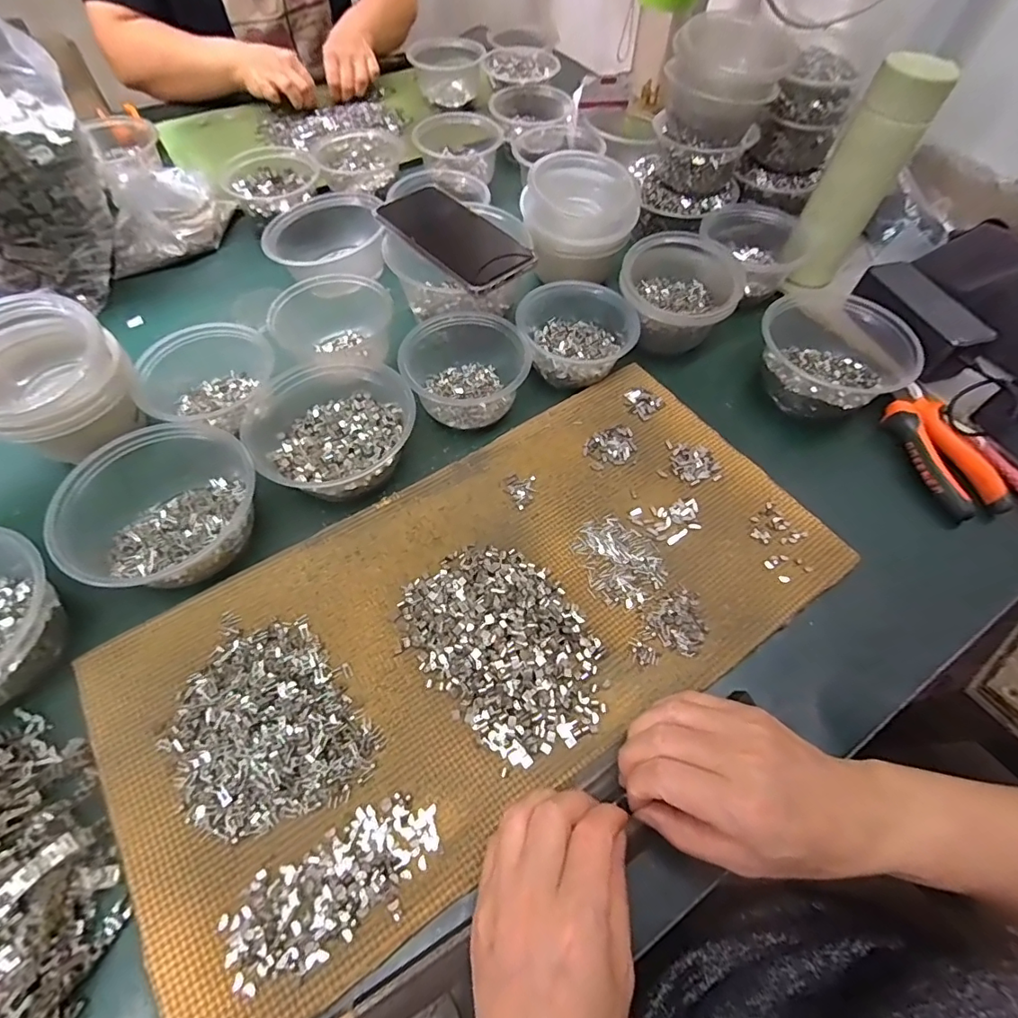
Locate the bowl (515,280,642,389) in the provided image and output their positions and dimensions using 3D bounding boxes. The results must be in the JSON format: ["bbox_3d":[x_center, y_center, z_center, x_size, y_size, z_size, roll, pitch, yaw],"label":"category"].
[{"bbox_3d":[0.065,-0.174,0.504,0.097,0.052,0.101,1,60,-2],"label":"bowl"}]

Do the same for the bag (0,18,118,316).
[{"bbox_3d":[-0.497,-0.334,0.505,0.166,0.186,0.168,-28,65,-17],"label":"bag"}]

